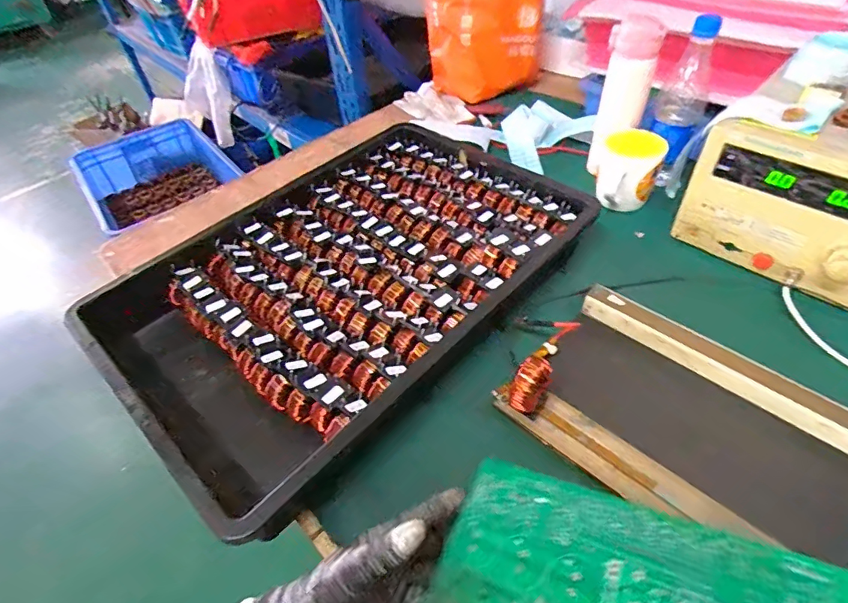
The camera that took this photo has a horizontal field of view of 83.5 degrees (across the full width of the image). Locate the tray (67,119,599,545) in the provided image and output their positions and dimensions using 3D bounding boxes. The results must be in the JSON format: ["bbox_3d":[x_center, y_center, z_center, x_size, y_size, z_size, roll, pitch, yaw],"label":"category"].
[{"bbox_3d":[-0.085,-0.037,0.601,0.386,0.067,0.569,33,58,30],"label":"tray"}]

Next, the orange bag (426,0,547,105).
[{"bbox_3d":[0.124,-0.557,0.939,0.189,0.243,0.149,-23,50,-16],"label":"orange bag"}]

